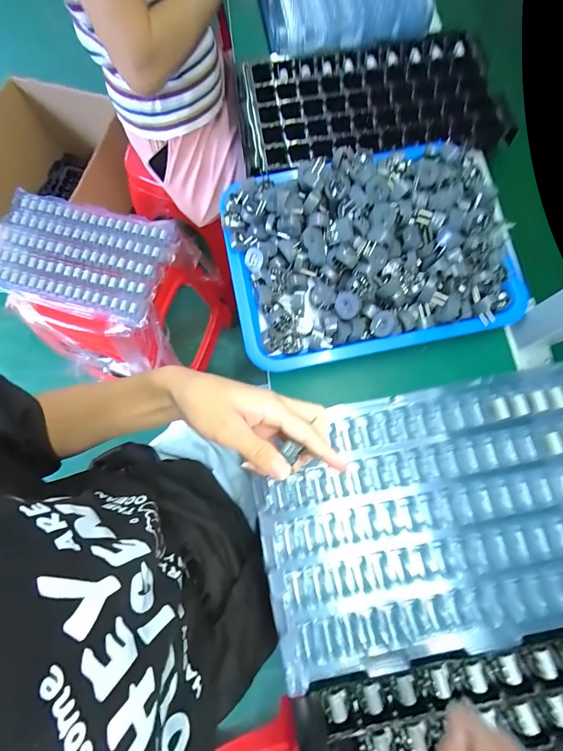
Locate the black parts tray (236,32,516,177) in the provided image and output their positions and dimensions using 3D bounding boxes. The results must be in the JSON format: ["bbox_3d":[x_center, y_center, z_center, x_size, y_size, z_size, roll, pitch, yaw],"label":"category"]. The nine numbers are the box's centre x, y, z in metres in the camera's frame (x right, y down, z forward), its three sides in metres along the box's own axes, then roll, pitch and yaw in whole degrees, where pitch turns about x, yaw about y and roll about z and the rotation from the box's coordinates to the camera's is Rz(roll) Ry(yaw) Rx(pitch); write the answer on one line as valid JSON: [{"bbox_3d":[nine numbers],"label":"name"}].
[{"bbox_3d":[0.116,-0.375,0.463,0.347,0.030,0.196,-12,76,-3],"label":"black parts tray"}]

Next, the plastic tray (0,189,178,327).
[{"bbox_3d":[-0.433,-0.259,0.715,0.377,0.035,0.238,14,76,3],"label":"plastic tray"}]

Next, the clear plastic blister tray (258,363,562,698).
[{"bbox_3d":[0.162,0.133,0.326,0.360,0.030,0.232,-13,76,-3],"label":"clear plastic blister tray"}]

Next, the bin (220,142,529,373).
[{"bbox_3d":[0.101,-0.151,0.397,0.320,0.074,0.247,-11,76,-3],"label":"bin"}]

